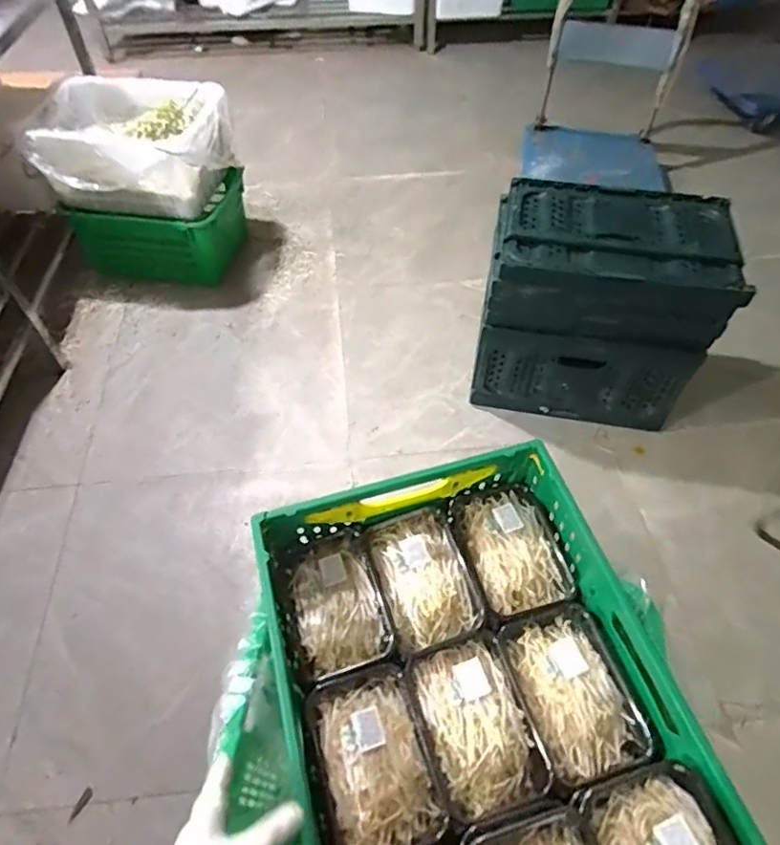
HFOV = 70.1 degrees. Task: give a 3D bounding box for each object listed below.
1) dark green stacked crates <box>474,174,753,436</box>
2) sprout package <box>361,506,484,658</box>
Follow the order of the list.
[{"bbox_3d":[0.591,-0.343,1.666,0.593,0.554,0.433,8,53,6],"label":"dark green stacked crates"},{"bbox_3d":[0.041,0.205,0.740,0.120,0.036,0.175,-15,54,-11],"label":"sprout package"}]

